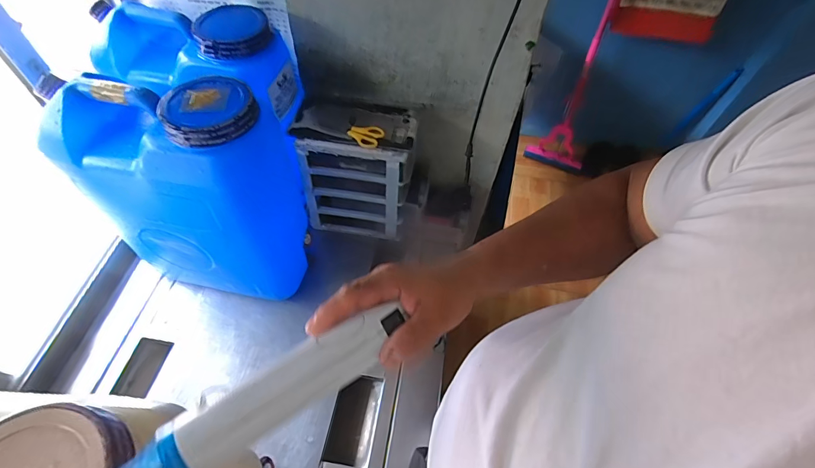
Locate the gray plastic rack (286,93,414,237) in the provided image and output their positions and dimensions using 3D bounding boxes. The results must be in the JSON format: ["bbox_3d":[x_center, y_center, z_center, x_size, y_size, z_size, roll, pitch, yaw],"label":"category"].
[{"bbox_3d":[-0.102,-0.142,0.856,0.222,0.257,0.151,7,55,3],"label":"gray plastic rack"}]

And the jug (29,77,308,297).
[{"bbox_3d":[-0.365,-0.064,0.668,0.295,0.384,0.165,14,56,8],"label":"jug"}]

